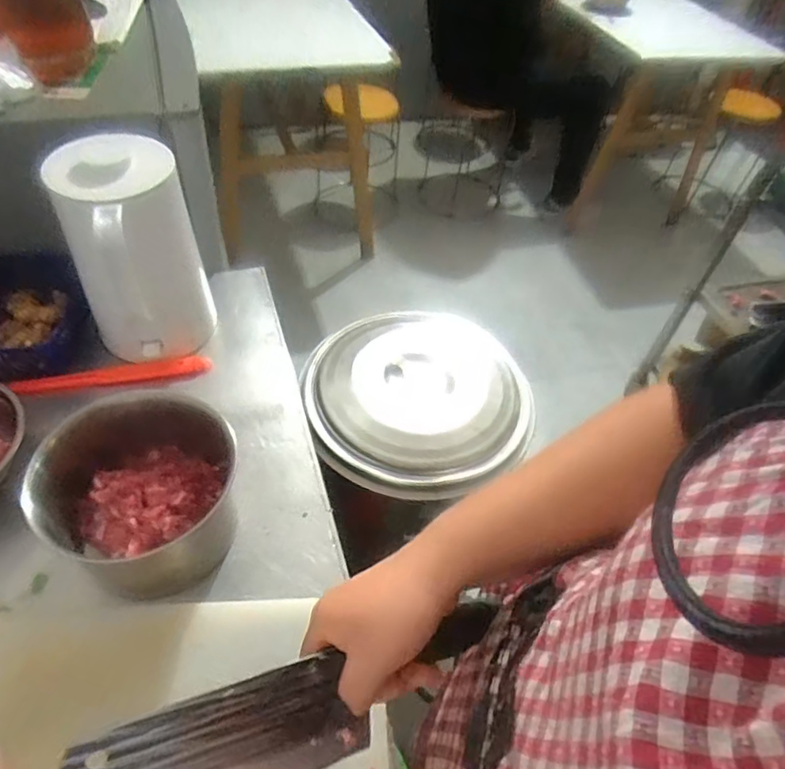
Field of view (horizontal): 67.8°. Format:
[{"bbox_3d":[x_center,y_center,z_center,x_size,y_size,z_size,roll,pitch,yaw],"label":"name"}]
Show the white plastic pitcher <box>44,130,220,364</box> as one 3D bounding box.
[{"bbox_3d":[-0.294,-0.142,0.690,0.137,0.244,0.128,-17,52,-21],"label":"white plastic pitcher"}]

